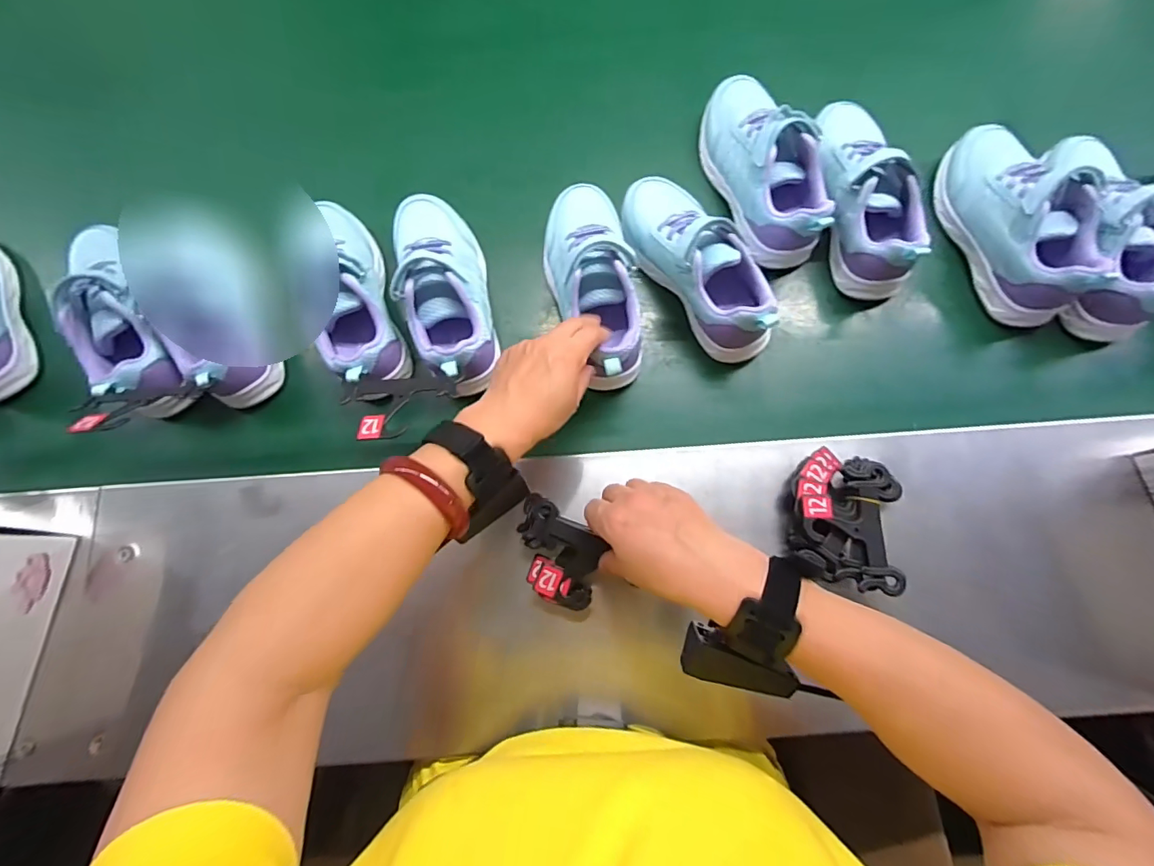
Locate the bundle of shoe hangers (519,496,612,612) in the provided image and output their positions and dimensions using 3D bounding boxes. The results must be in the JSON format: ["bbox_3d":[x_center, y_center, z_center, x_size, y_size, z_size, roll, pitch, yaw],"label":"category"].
[{"bbox_3d":[-0.019,0.104,0.420,0.088,0.022,0.064,35,80,9],"label":"bundle of shoe hangers"}]

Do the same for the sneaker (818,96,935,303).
[{"bbox_3d":[0.268,-0.234,0.482,0.088,0.075,0.195,-12,76,-1],"label":"sneaker"}]

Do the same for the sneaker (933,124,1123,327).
[{"bbox_3d":[0.426,-0.211,0.475,0.079,0.076,0.200,-17,76,-3],"label":"sneaker"}]

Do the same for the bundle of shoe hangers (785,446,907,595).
[{"bbox_3d":[0.223,0.071,0.412,0.089,0.028,0.105,13,77,5],"label":"bundle of shoe hangers"}]

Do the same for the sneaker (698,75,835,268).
[{"bbox_3d":[0.185,-0.270,0.489,0.077,0.073,0.203,-19,77,-3],"label":"sneaker"}]

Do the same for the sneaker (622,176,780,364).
[{"bbox_3d":[0.111,-0.166,0.468,0.071,0.080,0.201,-29,77,-5],"label":"sneaker"}]

